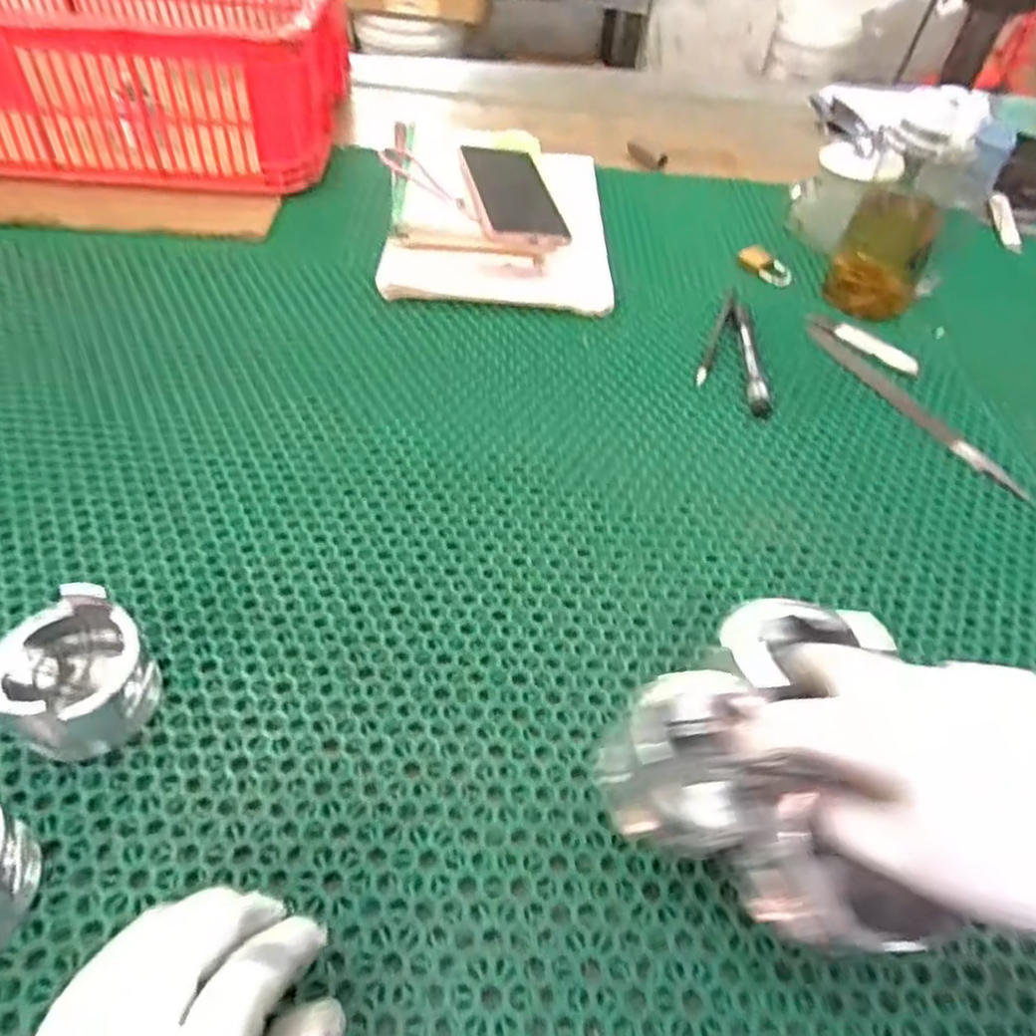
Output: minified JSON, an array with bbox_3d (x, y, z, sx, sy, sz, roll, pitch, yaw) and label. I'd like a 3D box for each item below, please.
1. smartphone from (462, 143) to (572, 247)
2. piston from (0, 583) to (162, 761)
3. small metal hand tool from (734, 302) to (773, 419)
[{"bbox_3d":[-0.006,-0.304,0.681,0.079,0.007,0.154,-4,55,-19],"label":"smartphone"},{"bbox_3d":[-0.212,0.076,0.348,0.063,0.051,0.066,3,45,-3],"label":"piston"},{"bbox_3d":[0.197,-0.135,0.613,0.017,0.018,0.140,7,47,0],"label":"small metal hand tool"}]

